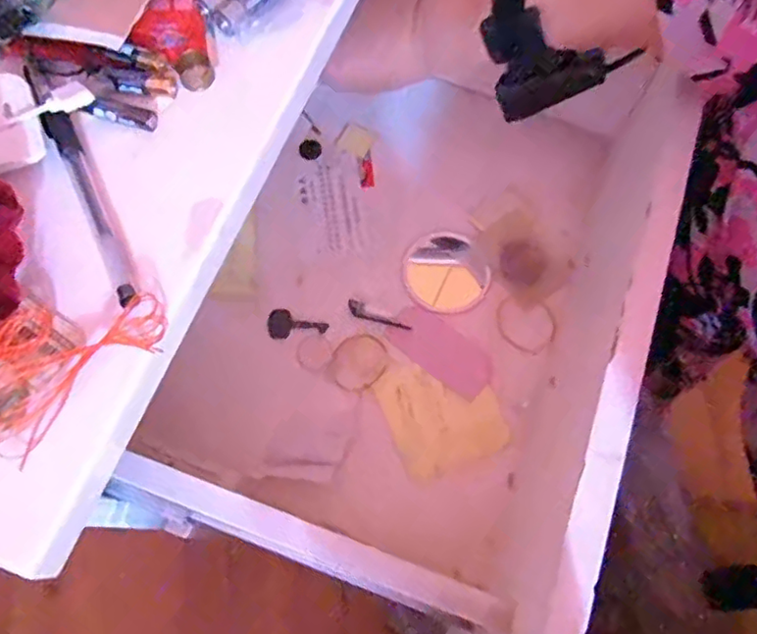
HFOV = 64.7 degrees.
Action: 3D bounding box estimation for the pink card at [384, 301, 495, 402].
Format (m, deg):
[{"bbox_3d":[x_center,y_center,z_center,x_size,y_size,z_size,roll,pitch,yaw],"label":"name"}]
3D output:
[{"bbox_3d":[0.045,0.023,0.424,0.077,0.004,0.037,37,70,12],"label":"pink card"}]

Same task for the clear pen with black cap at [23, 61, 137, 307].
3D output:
[{"bbox_3d":[-0.138,-0.067,0.275,0.011,0.013,0.137,-25,72,-13],"label":"clear pen with black cap"}]

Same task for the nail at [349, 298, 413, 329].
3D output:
[{"bbox_3d":[-0.001,0.000,0.428,0.048,0.004,0.011,27,69,8],"label":"nail"}]

